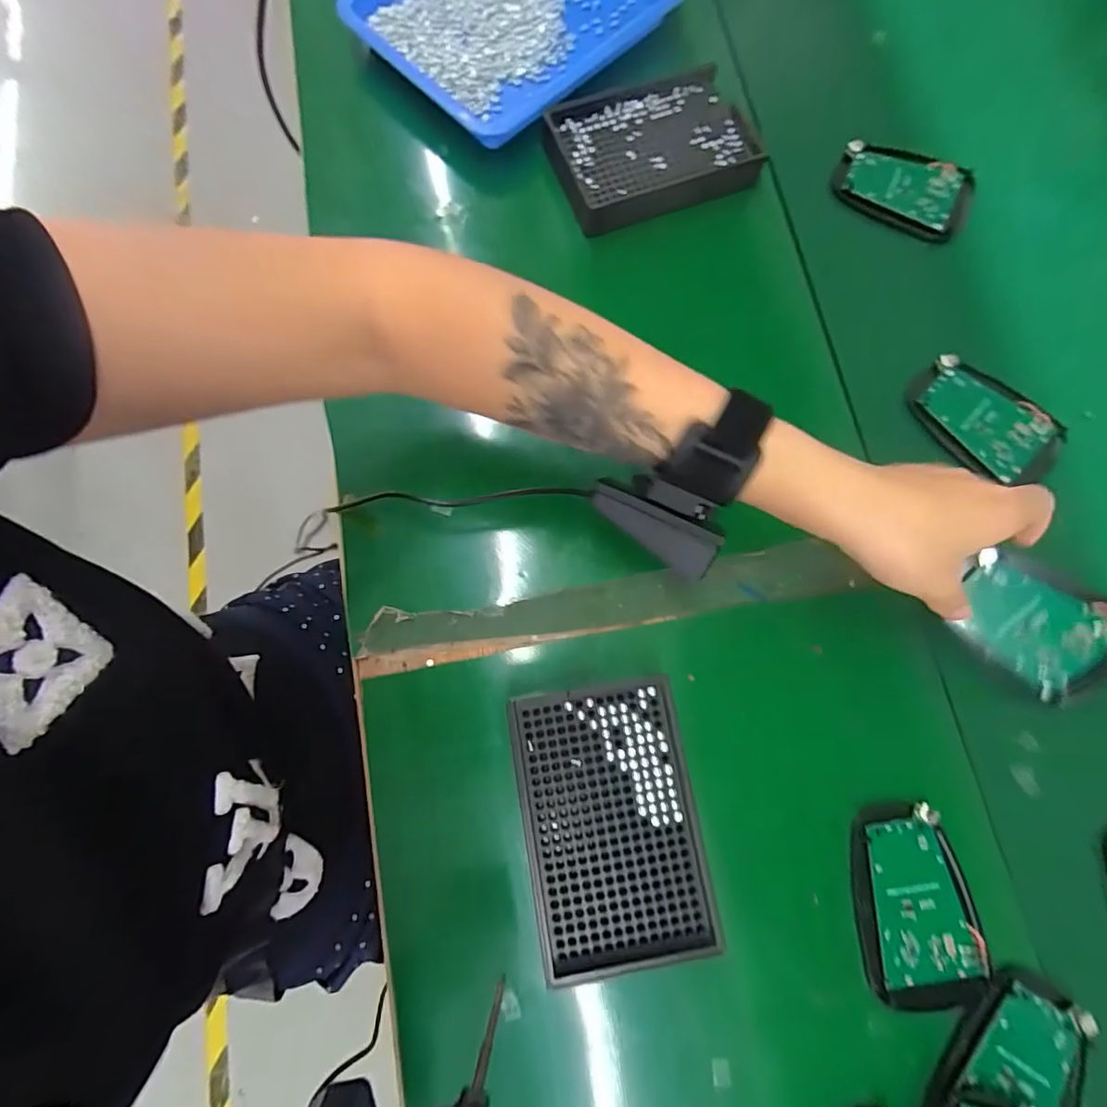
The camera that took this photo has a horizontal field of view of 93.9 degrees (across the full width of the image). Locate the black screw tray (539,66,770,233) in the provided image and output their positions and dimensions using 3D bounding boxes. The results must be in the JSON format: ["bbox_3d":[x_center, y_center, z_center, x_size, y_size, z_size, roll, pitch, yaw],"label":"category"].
[{"bbox_3d":[0.068,-0.295,0.370,0.144,0.022,0.096,-21,79,-3],"label":"black screw tray"}]

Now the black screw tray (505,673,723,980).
[{"bbox_3d":[0.030,0.142,0.280,0.091,0.025,0.134,-9,78,-3],"label":"black screw tray"}]

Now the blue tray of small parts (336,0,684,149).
[{"bbox_3d":[-0.031,-0.422,0.396,0.217,0.030,0.178,-44,81,-7],"label":"blue tray of small parts"}]

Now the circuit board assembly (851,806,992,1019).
[{"bbox_3d":[0.194,0.188,0.278,0.061,0.006,0.096,-6,77,2],"label":"circuit board assembly"}]

